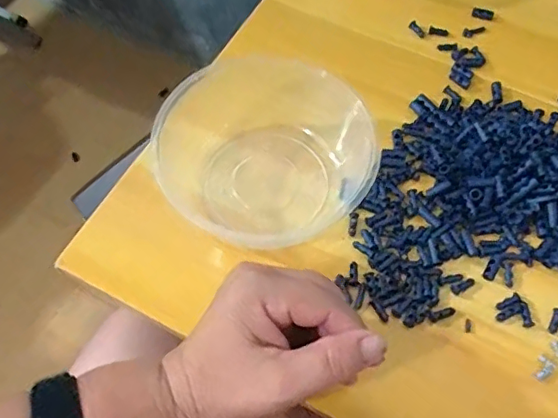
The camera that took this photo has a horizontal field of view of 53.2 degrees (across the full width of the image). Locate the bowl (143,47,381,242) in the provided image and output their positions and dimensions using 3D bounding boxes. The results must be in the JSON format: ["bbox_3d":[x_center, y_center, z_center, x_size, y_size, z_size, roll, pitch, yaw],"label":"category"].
[{"bbox_3d":[-0.007,-0.051,0.394,0.149,0.046,0.141,0,62,-1],"label":"bowl"}]

